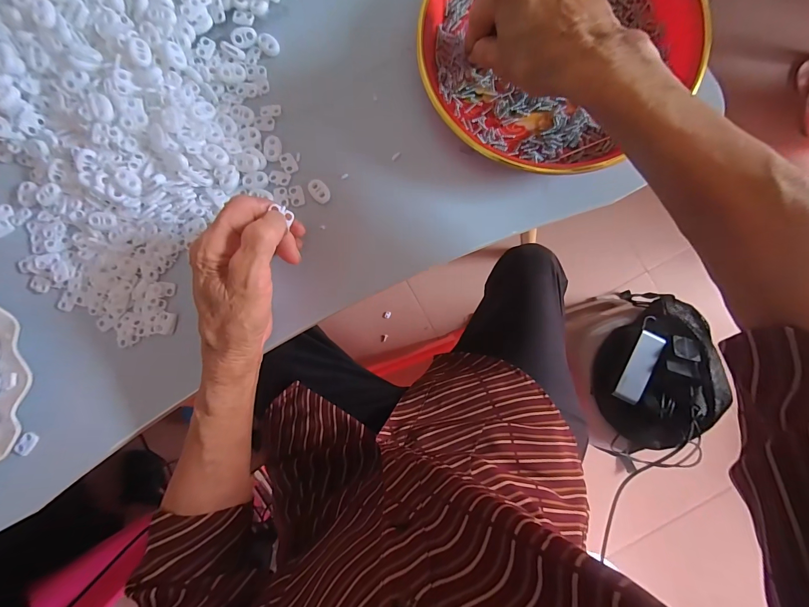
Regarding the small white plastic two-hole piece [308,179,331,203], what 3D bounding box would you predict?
[{"bbox_3d":[-0.073,-0.097,0.302,0.015,0.004,0.023,-41,86,-1],"label":"small white plastic two-hole piece"}]

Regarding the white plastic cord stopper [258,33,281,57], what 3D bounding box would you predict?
[{"bbox_3d":[-0.120,-0.230,0.312,0.016,0.004,0.021,-33,86,-1],"label":"white plastic cord stopper"}]

